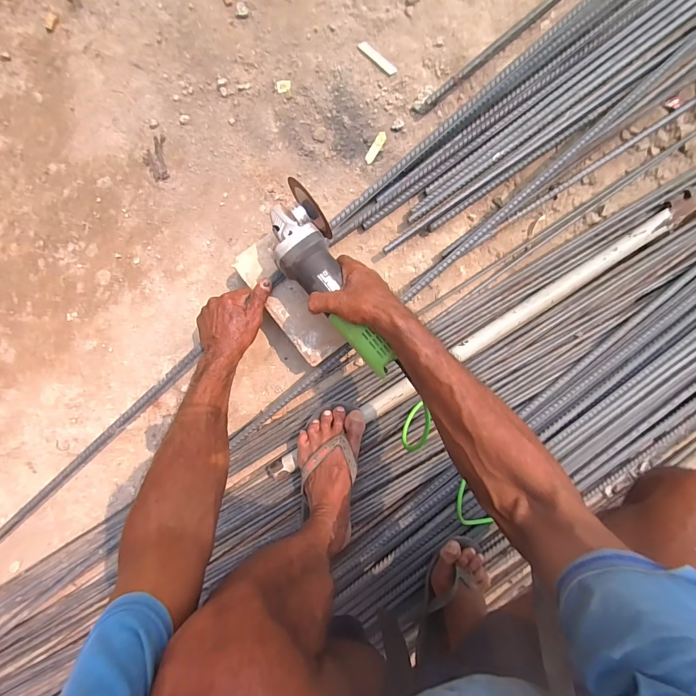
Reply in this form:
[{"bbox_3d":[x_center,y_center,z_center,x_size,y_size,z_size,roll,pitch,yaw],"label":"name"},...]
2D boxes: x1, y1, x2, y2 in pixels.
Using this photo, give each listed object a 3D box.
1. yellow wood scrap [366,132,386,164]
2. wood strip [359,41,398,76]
[{"bbox_3d":[0.048,-0.345,0.616,0.015,0.005,0.052,35,110,1],"label":"yellow wood scrap"},{"bbox_3d":[0.050,-0.482,0.596,0.073,0.007,0.015,40,95,0],"label":"wood strip"}]

